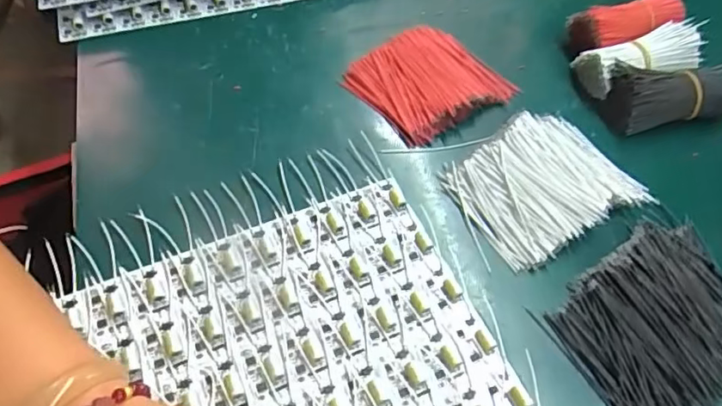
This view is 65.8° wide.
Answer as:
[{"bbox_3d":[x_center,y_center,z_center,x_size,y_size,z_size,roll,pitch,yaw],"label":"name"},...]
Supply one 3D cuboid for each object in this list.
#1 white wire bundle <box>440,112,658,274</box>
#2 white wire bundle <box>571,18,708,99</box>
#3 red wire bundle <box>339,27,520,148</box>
[{"bbox_3d":[0.121,-0.016,0.368,0.111,0.018,0.089,-29,62,-19],"label":"white wire bundle"},{"bbox_3d":[0.215,-0.109,0.425,0.092,0.032,0.040,-14,58,-10],"label":"white wire bundle"},{"bbox_3d":[0.052,-0.095,0.423,0.105,0.018,0.087,-29,62,-19],"label":"red wire bundle"}]

